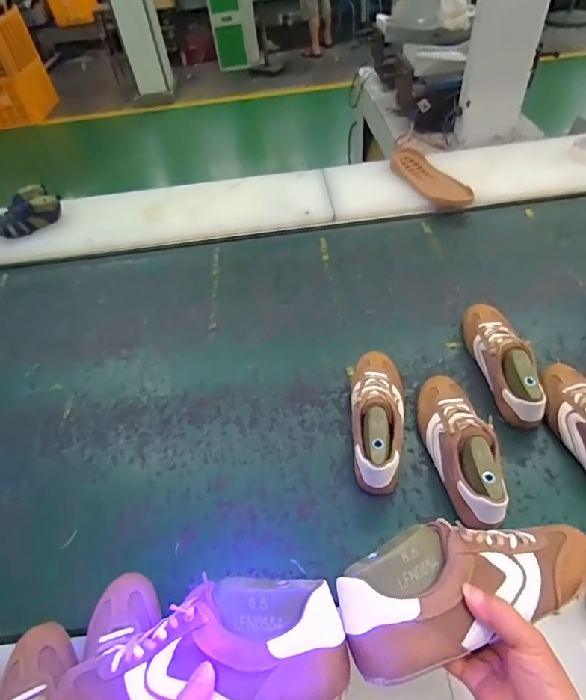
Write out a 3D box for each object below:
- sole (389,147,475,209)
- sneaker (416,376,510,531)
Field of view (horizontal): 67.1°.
[{"bbox_3d":[0.351,-0.456,1.170,0.090,0.028,0.296,-33,56,0],"label":"sole"},{"bbox_3d":[0.256,0.138,0.674,0.082,0.093,0.255,-7,49,-1],"label":"sneaker"}]

